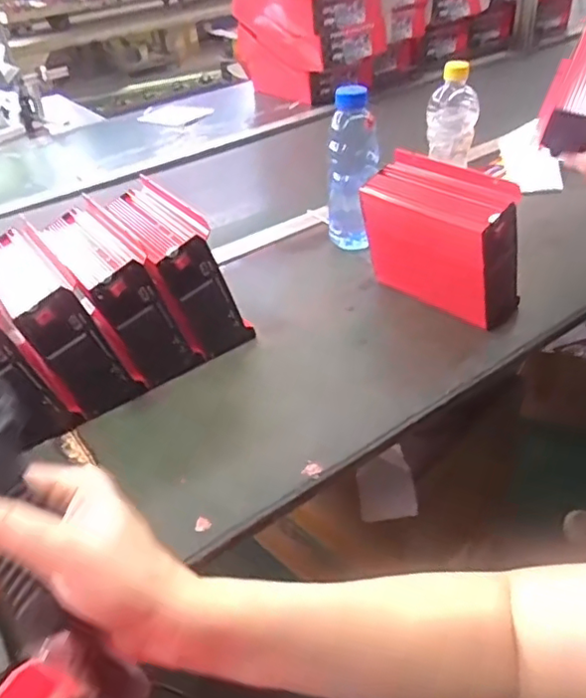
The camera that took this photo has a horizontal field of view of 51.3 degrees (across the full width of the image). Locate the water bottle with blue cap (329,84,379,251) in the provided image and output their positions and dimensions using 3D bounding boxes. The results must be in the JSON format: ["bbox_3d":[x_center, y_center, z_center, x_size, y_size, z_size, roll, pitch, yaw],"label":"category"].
[{"bbox_3d":[0.083,-0.246,0.850,0.068,0.231,0.061,-1,38,6],"label":"water bottle with blue cap"}]

